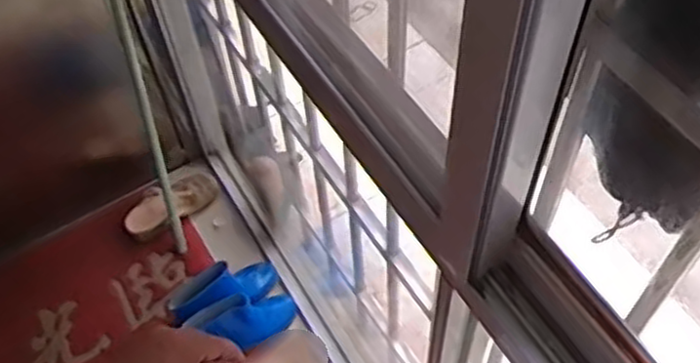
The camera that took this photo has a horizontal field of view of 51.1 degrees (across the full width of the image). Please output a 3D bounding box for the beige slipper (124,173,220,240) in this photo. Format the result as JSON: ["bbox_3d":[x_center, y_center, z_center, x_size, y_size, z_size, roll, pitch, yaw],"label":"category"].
[{"bbox_3d":[-0.413,0.055,1.693,0.226,0.062,0.098,-32,60,-32],"label":"beige slipper"}]

